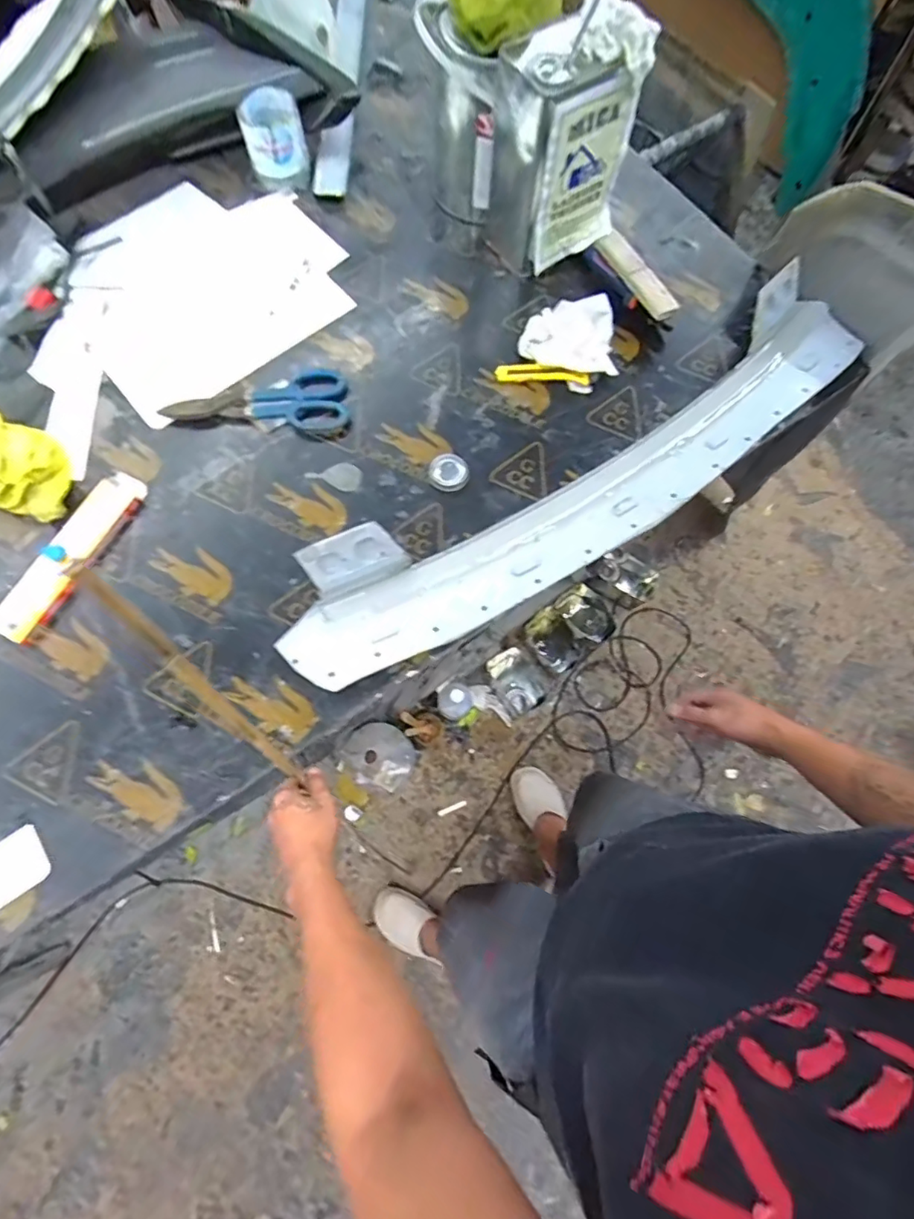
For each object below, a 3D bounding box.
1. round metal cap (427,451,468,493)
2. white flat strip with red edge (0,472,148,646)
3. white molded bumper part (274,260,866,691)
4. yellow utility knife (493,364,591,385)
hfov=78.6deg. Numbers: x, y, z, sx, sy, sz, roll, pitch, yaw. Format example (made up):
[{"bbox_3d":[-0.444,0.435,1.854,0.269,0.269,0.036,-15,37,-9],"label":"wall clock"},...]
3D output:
[{"bbox_3d":[-0.011,-0.184,0.746,0.052,0.013,0.055,1,72,-2],"label":"round metal cap"},{"bbox_3d":[-0.478,-0.070,0.694,0.053,0.021,0.238,26,73,7],"label":"white flat strip with red edge"},{"bbox_3d":[0.179,-0.172,0.716,0.865,0.072,0.169,-32,76,-11],"label":"white molded bumper part"},{"bbox_3d":[0.121,-0.332,0.784,0.130,0.022,0.028,8,72,1],"label":"yellow utility knife"}]

